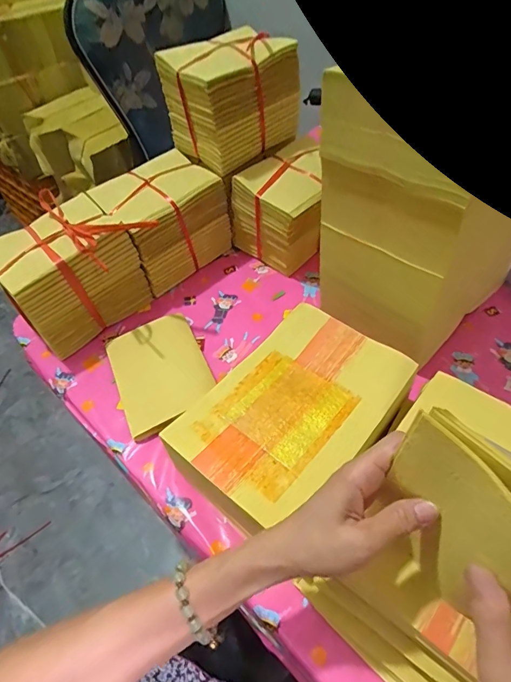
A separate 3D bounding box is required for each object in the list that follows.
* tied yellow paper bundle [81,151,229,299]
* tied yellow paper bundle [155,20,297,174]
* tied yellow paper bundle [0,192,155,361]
[{"bbox_3d":[-0.139,-0.183,0.657,0.111,0.154,0.159,36,62,29],"label":"tied yellow paper bundle"},{"bbox_3d":[-0.031,-0.355,0.617,0.167,0.131,0.119,-32,55,-20],"label":"tied yellow paper bundle"},{"bbox_3d":[-0.258,-0.090,0.595,0.167,0.151,0.122,-39,58,-24],"label":"tied yellow paper bundle"}]

